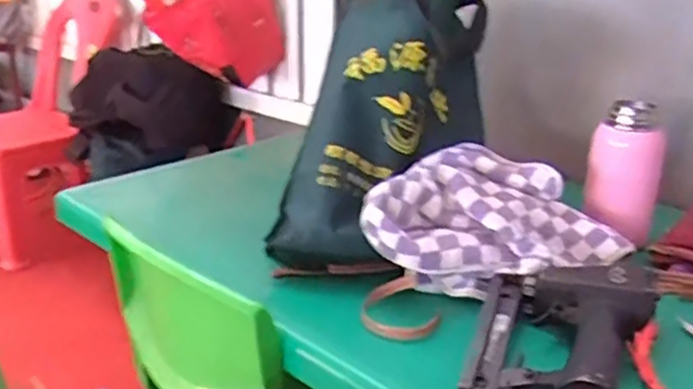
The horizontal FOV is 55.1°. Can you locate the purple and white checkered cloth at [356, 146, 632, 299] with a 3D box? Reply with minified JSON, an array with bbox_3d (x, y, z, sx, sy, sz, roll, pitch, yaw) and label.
[{"bbox_3d":[0.142,0.022,0.679,0.247,0.101,0.133,-7,27,-5],"label":"purple and white checkered cloth"}]

